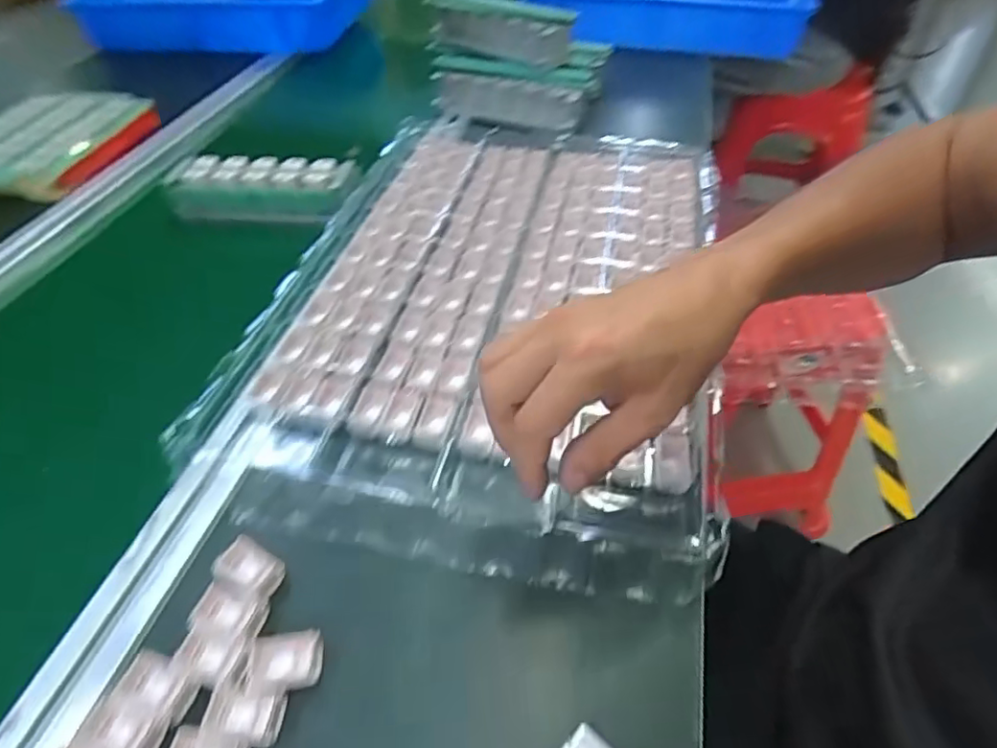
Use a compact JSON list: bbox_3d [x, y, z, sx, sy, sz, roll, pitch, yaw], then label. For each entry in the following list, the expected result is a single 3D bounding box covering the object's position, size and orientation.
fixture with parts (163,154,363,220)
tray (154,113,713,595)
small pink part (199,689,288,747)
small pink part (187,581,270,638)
[{"bbox_3d":[-0.250,-0.197,0.635,0.202,0.047,0.055,6,48,5],"label":"fixture with parts"},{"bbox_3d":[0.001,-0.088,0.517,0.350,0.030,0.519,10,48,9],"label":"tray"},{"bbox_3d":[-0.124,0.168,0.290,0.035,0.005,0.023,1,48,1],"label":"small pink part"},{"bbox_3d":[-0.145,0.128,0.323,0.036,0.007,0.026,11,49,9],"label":"small pink part"}]

